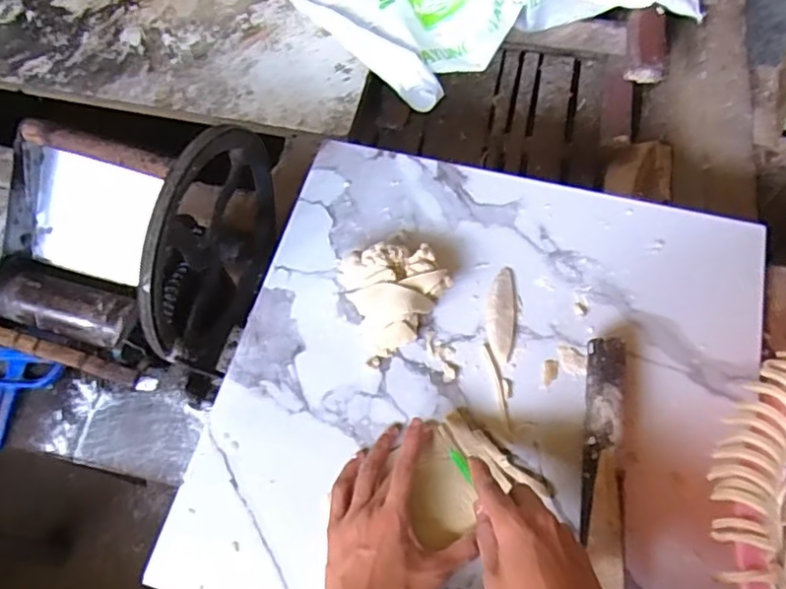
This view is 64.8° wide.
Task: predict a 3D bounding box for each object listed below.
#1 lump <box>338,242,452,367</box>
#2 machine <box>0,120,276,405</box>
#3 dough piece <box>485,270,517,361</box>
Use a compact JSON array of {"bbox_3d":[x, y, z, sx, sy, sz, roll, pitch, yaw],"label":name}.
[{"bbox_3d":[0.006,-0.004,0.615,0.096,0.047,0.102,-21,67,-8],"label":"lump"},{"bbox_3d":[-0.294,-0.053,0.693,0.248,0.269,0.287,16,67,8],"label":"machine"},{"bbox_3d":[0.109,0.017,0.620,0.030,0.014,0.100,3,66,2],"label":"dough piece"}]

